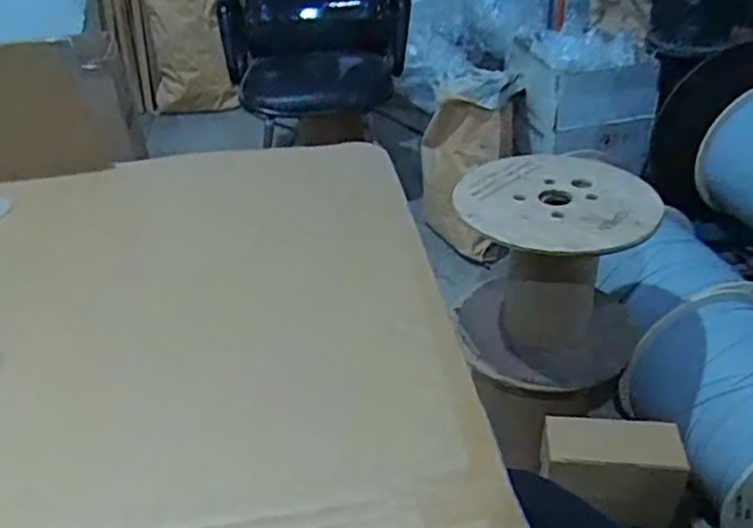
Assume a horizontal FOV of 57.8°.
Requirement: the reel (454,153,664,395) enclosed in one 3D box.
[{"bbox_3d":[0.323,0.035,1.280,0.344,0.370,0.322,0,34,3],"label":"reel"}]

